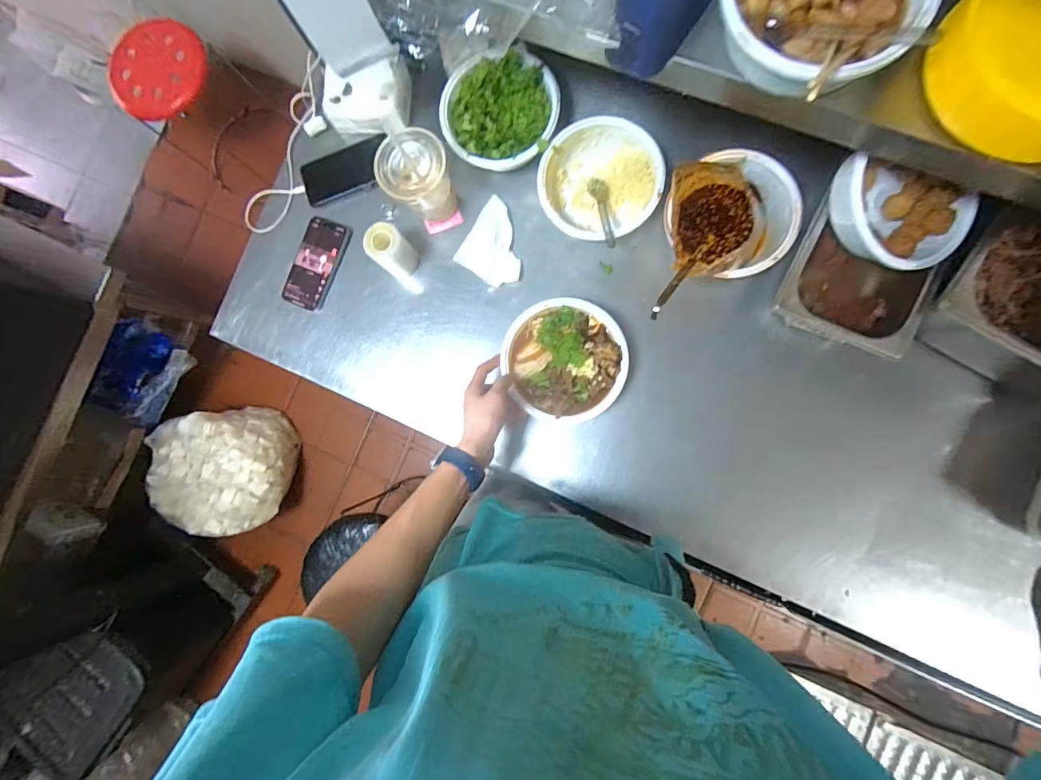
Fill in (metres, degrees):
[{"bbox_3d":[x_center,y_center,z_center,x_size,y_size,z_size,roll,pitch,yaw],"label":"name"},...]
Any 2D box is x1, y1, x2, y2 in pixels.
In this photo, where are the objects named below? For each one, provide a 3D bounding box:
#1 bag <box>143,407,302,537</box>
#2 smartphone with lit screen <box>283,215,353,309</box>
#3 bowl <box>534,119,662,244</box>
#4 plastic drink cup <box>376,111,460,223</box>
[{"bbox_3d":[-0.926,0.252,1.434,0.343,0.243,0.381,-2,87,7],"label":"bag"},{"bbox_3d":[-0.328,-0.202,0.728,0.077,0.011,0.143,23,90,8],"label":"smartphone with lit screen"},{"bbox_3d":[0.112,-0.300,0.659,0.164,0.070,0.161,0,87,7],"label":"bowl"},{"bbox_3d":[-0.141,-0.299,0.642,0.091,0.141,0.091,0,87,7],"label":"plastic drink cup"}]

